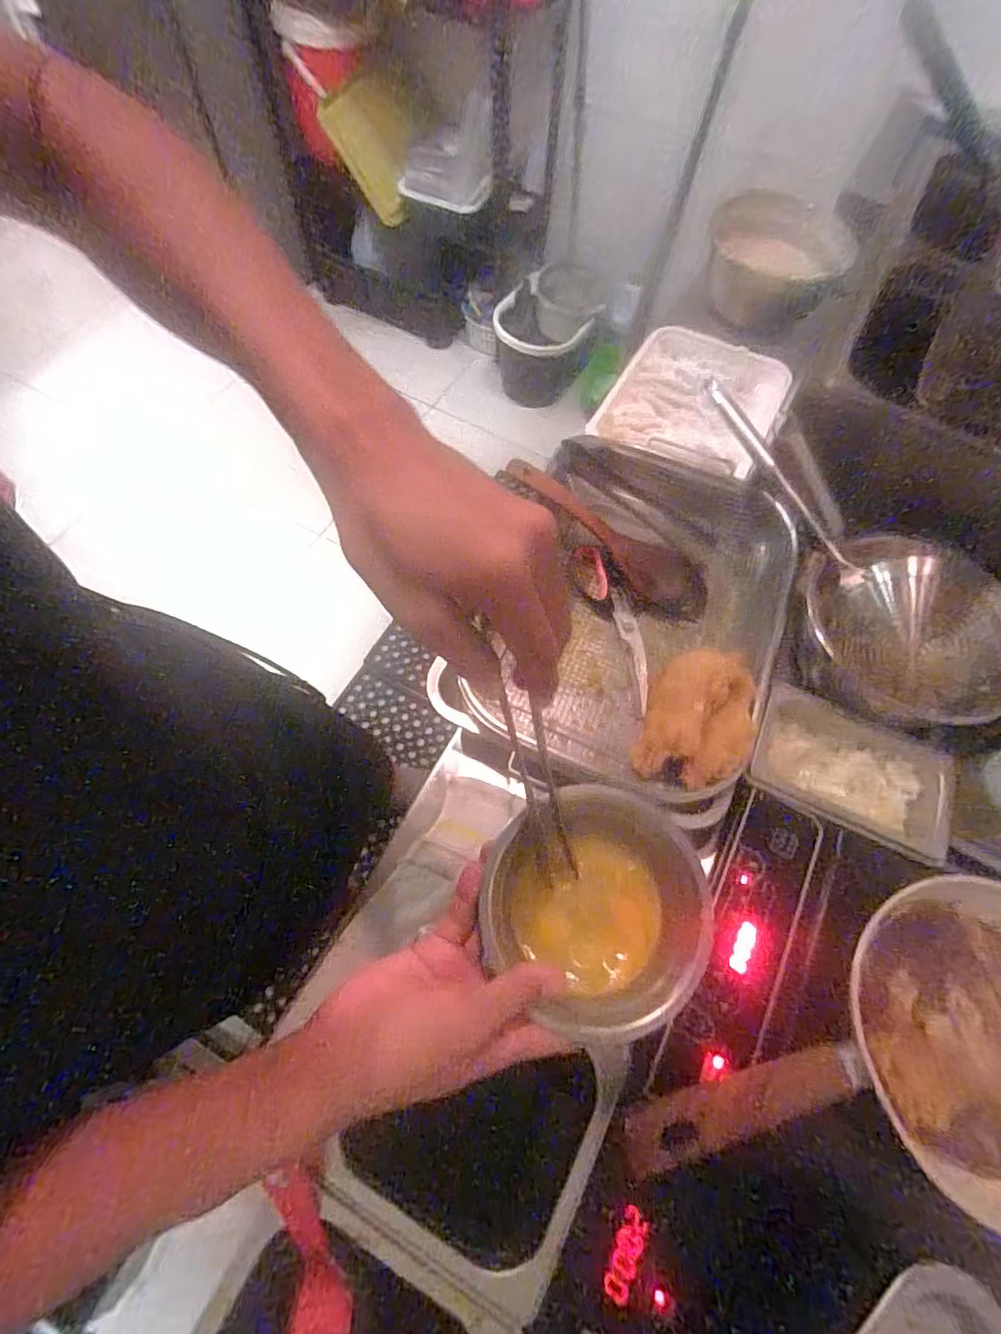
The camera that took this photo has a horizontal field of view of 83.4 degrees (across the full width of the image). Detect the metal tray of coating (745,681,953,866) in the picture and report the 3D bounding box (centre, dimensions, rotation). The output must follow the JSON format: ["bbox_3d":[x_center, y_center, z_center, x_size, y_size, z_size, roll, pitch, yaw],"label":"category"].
[{"bbox_3d":[0.317,0.094,0.507,0.169,0.035,0.093,27,67,9],"label":"metal tray of coating"}]

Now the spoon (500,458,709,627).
[{"bbox_3d":[0.119,-0.145,0.637,0.261,0.032,0.082,35,68,-7],"label":"spoon"}]

